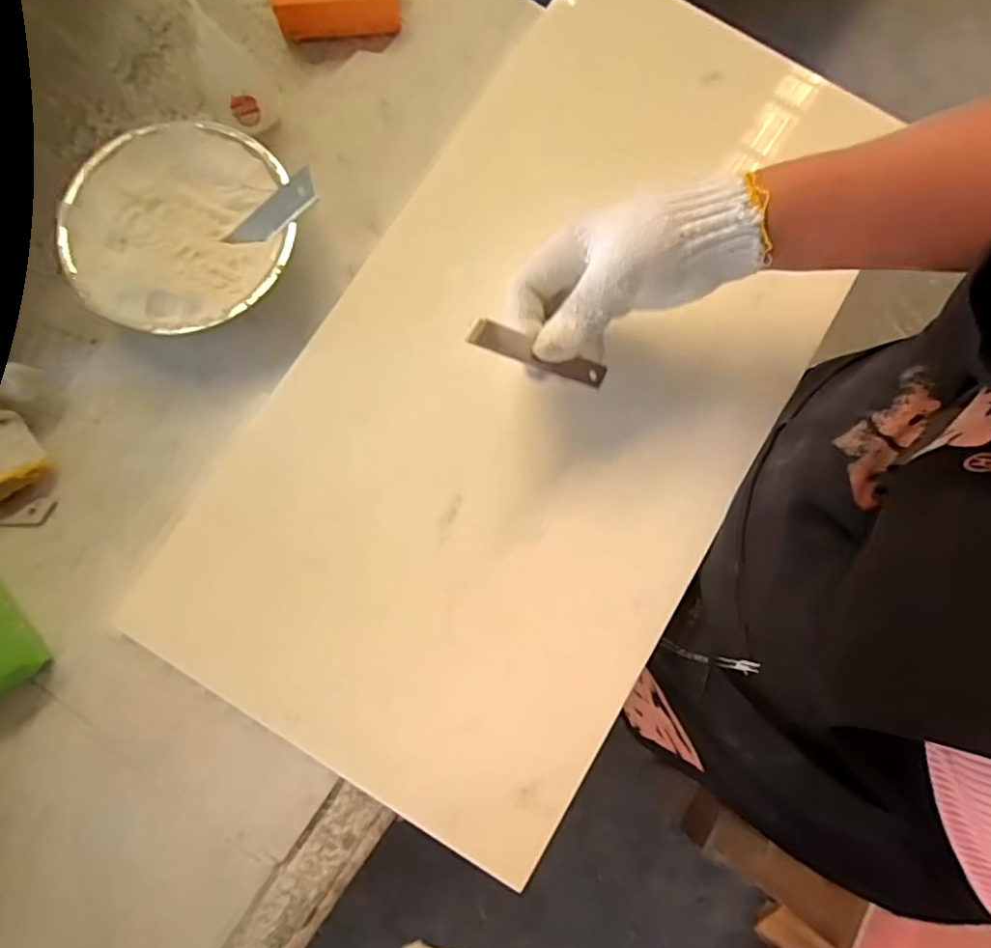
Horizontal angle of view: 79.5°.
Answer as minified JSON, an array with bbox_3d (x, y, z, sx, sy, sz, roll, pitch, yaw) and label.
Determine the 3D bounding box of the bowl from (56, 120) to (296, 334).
[{"bbox_3d":[-0.206,-0.162,0.405,0.138,0.047,0.145,1,79,-3],"label":"bowl"}]

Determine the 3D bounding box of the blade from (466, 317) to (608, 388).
[{"bbox_3d":[0.027,-0.067,0.342,0.097,0.008,0.016,15,78,-32],"label":"blade"}]

